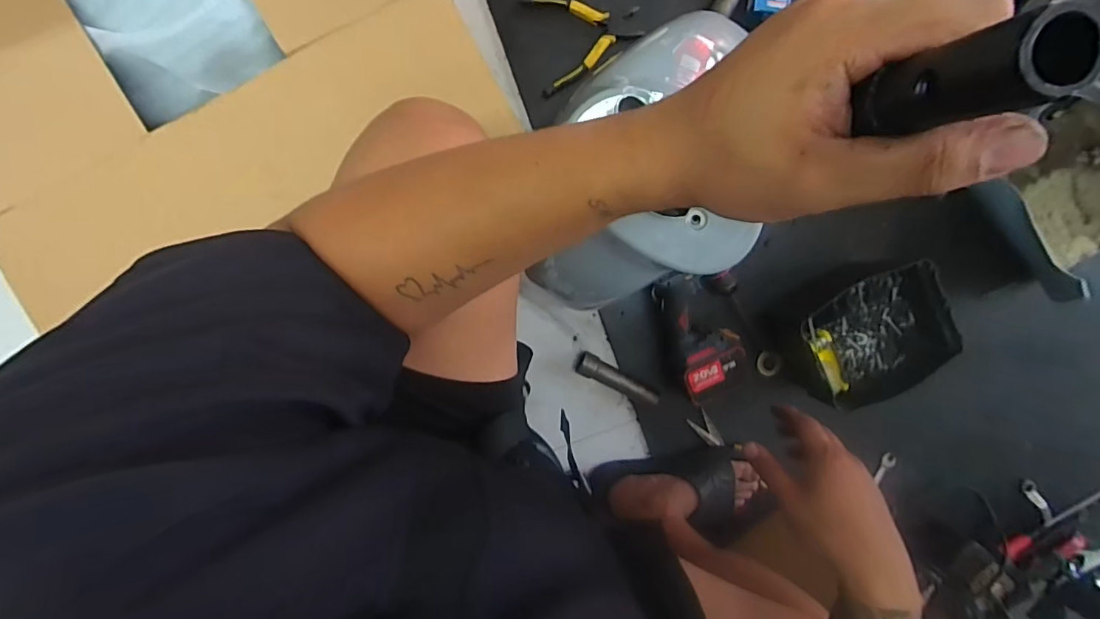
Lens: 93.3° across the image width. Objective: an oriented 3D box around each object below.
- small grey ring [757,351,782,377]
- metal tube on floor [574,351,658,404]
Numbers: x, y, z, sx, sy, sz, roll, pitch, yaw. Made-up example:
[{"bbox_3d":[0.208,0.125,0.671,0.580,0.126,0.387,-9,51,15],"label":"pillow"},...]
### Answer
[{"bbox_3d":[0.397,0.100,0.942,0.048,0.012,0.046,0,95,-3],"label":"small grey ring"},{"bbox_3d":[0.118,0.122,0.906,0.156,0.043,0.038,27,93,-5],"label":"metal tube on floor"}]

